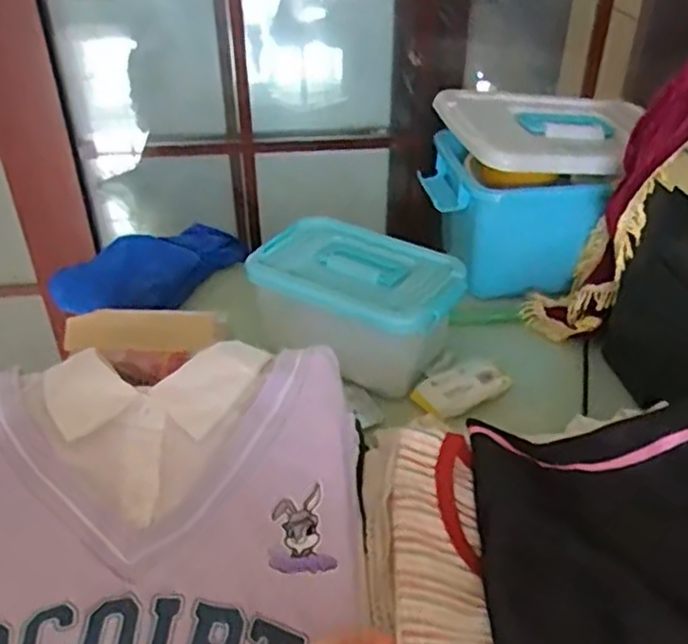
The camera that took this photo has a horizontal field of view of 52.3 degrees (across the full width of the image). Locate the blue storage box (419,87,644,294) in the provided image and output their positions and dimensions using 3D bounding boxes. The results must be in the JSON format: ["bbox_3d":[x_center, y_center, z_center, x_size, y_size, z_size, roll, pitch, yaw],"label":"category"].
[{"bbox_3d":[0.200,-0.155,0.812,0.197,0.173,0.182,-2,36,-3],"label":"blue storage box"}]

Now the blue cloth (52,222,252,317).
[{"bbox_3d":[-0.223,-0.066,0.828,0.130,0.041,0.210,29,45,34],"label":"blue cloth"}]

